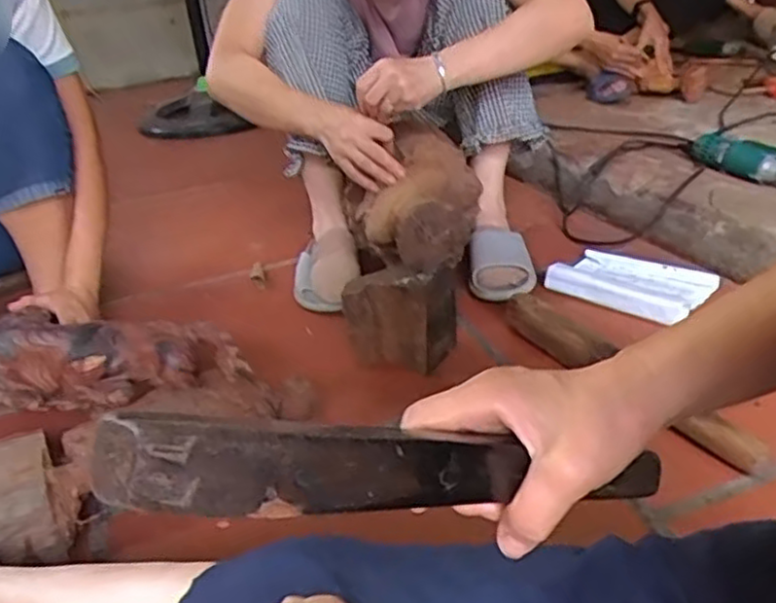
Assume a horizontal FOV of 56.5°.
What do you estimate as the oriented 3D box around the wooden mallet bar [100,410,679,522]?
[{"bbox_3d":[0.028,0.070,0.316,0.293,0.031,0.032,12,14,-38],"label":"wooden mallet bar"}]

